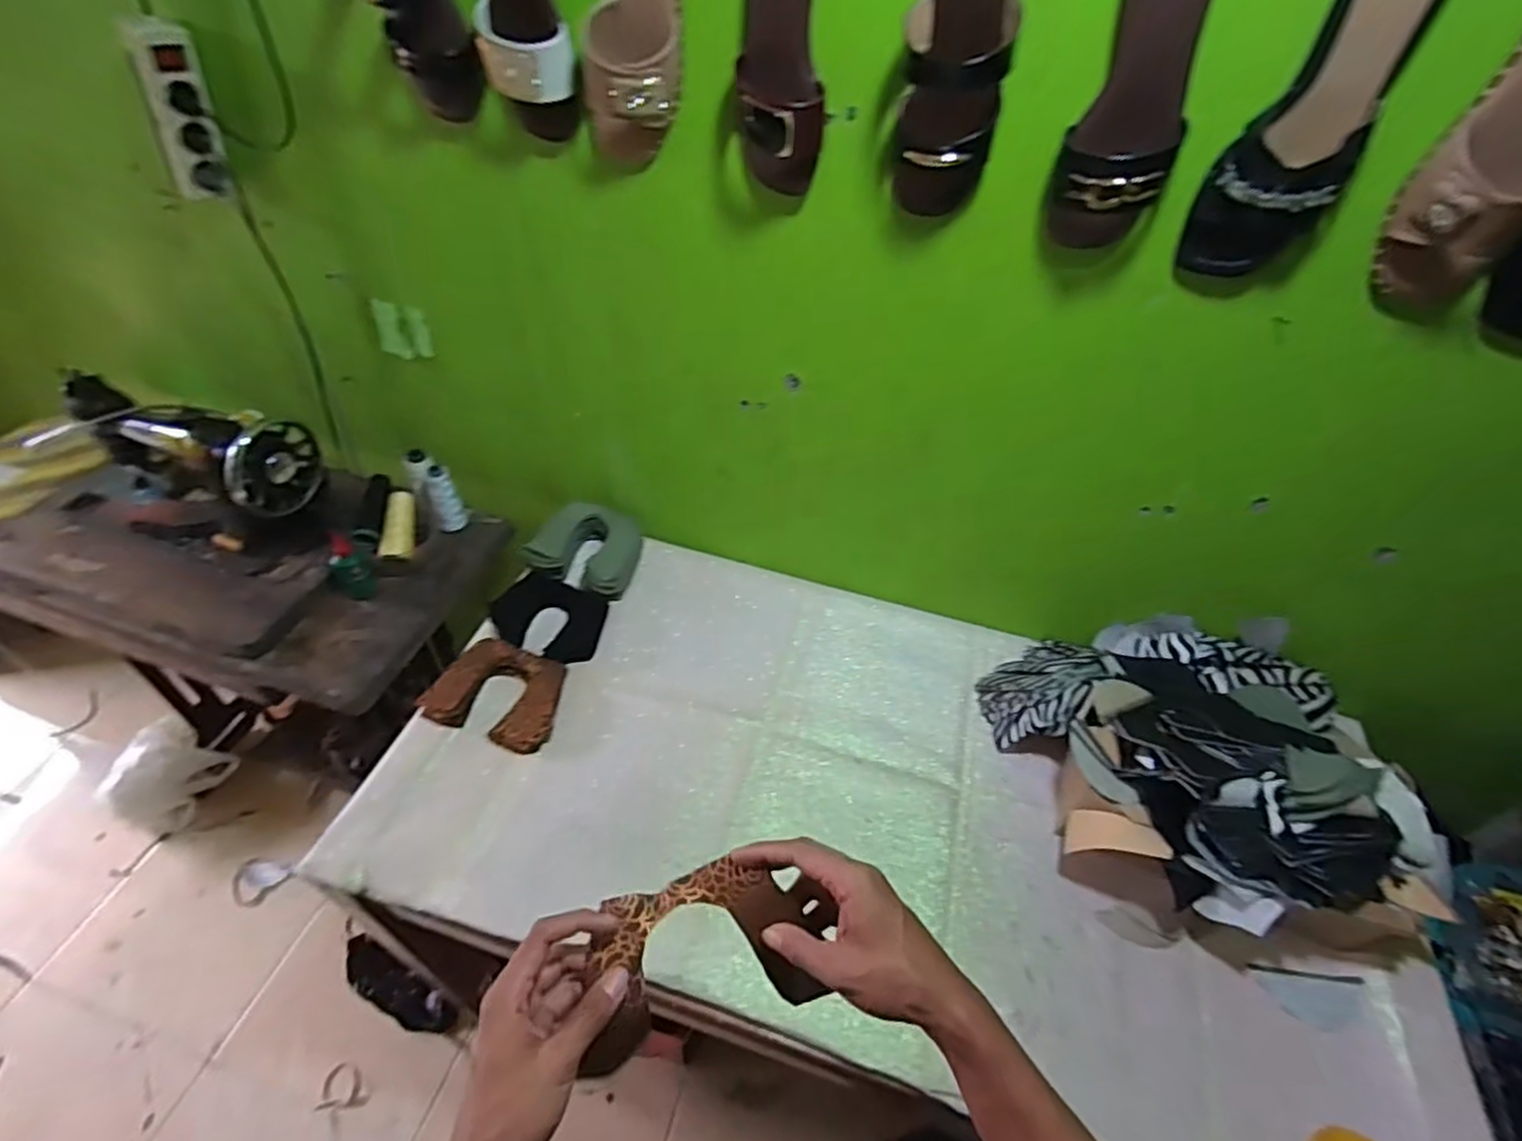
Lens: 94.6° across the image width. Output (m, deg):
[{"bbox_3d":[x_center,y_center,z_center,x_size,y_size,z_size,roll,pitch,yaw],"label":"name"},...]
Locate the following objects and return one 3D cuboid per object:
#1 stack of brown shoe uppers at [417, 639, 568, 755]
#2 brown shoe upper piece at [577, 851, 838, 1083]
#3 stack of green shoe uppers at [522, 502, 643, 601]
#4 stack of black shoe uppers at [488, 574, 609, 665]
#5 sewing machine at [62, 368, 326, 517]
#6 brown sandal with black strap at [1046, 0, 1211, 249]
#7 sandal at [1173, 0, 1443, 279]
[{"bbox_3d":[-0.345,0.158,0.922,0.168,0.031,0.134,11,46,5],"label":"stack of brown shoe uppers"},{"bbox_3d":[-0.033,0.250,0.468,0.166,0.055,0.089,-9,48,-14],"label":"brown shoe upper piece"},{"bbox_3d":[-0.261,-0.036,1.082,0.149,0.056,0.148,19,47,13],"label":"stack of green shoe uppers"},{"bbox_3d":[-0.304,0.064,1.019,0.153,0.021,0.124,14,47,8],"label":"stack of black shoe uppers"},{"bbox_3d":[-0.830,-0.166,1.060,0.335,0.216,0.141,21,48,14],"label":"sewing machine"},{"bbox_3d":[0.304,-0.380,0.566,0.089,0.233,0.058,25,49,17],"label":"brown sandal with black strap"},{"bbox_3d":[0.422,-0.346,0.543,0.094,0.247,0.050,25,49,17],"label":"sandal"}]

